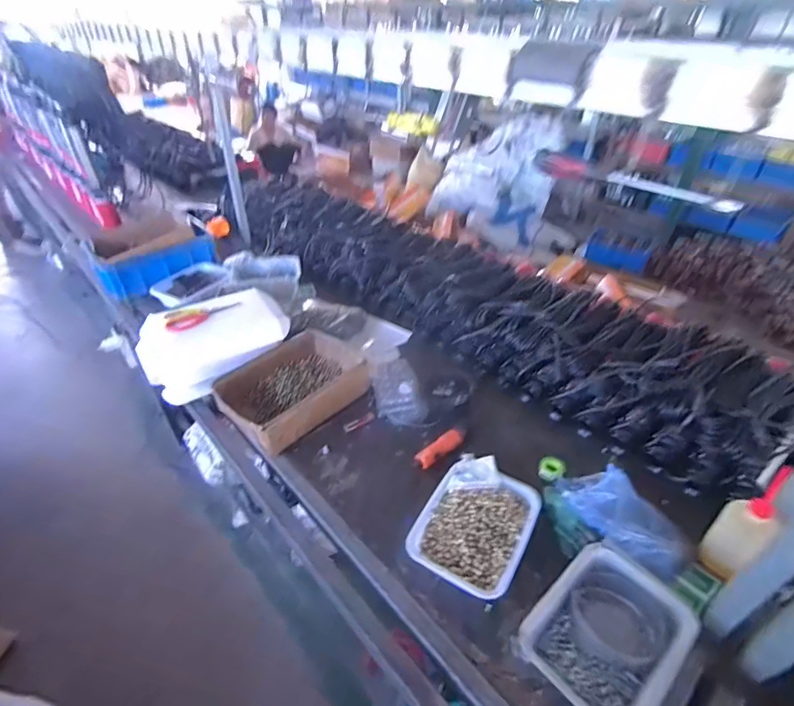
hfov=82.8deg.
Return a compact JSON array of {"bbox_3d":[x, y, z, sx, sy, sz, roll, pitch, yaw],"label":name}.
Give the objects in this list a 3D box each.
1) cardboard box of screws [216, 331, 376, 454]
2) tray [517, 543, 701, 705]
[{"bbox_3d":[-0.266,0.078,1.175,0.269,0.102,0.366,24,44,29],"label":"cardboard box of screws"},{"bbox_3d":[0.341,0.447,0.726,0.248,0.068,0.191,-29,46,-31],"label":"tray"}]

